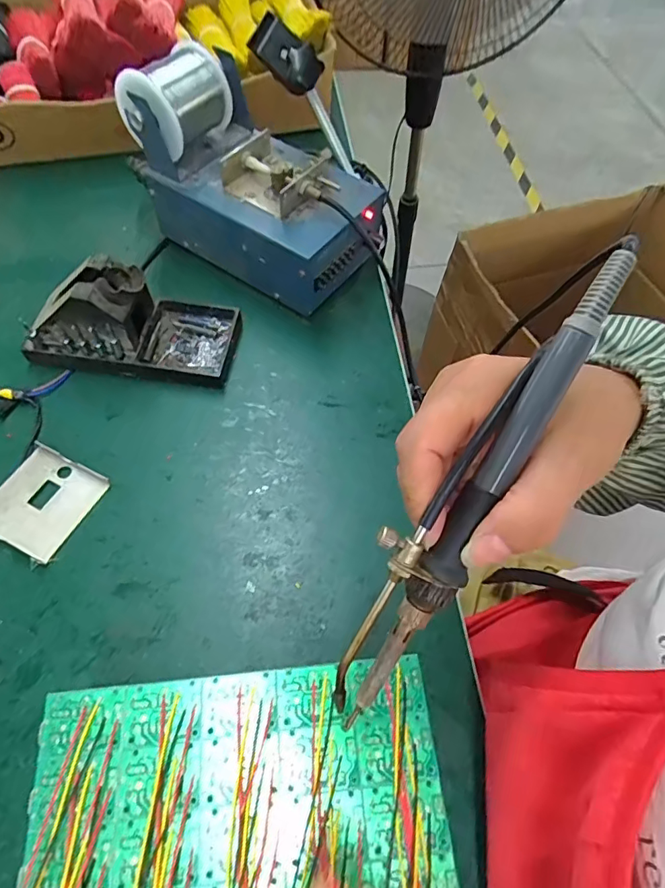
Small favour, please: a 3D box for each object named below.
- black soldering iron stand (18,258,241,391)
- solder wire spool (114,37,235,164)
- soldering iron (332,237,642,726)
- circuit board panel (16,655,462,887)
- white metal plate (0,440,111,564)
[{"bbox_3d":[-0.162,-0.105,0.404,0.159,0.070,0.082,9,59,3],"label":"black soldering iron stand"},{"bbox_3d":[-0.134,-0.289,0.436,0.063,0.071,0.079,24,63,11],"label":"solder wire spool"},{"bbox_3d":[0.050,0.020,0.191,0.029,0.020,0.207,32,101,15],"label":"soldering iron"},{"bbox_3d":[-0.040,0.156,0.220,0.175,0.008,0.100,-4,62,-4],"label":"circuit board panel"},{"bbox_3d":[-0.205,0.039,0.356,0.066,0.010,0.069,23,63,10],"label":"white metal plate"}]

